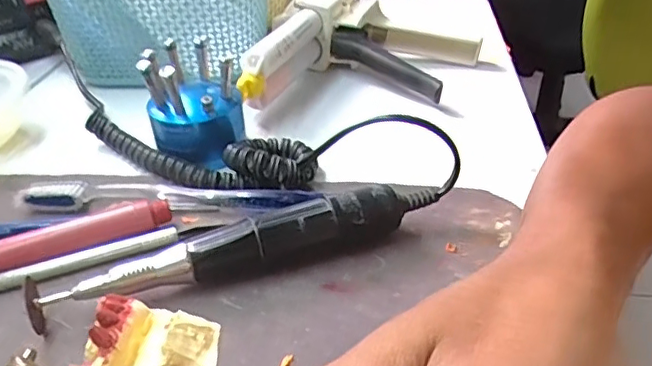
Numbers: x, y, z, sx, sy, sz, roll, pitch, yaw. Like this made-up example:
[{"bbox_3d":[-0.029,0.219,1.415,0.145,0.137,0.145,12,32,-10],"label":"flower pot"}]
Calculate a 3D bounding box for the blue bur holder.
[{"bbox_3d":[-0.081,-0.054,0.362,0.054,0.061,0.057,6,36,11],"label":"blue bur holder"}]

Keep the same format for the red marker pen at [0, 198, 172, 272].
[{"bbox_3d":[-0.123,0.025,0.294,0.085,0.017,0.019,-16,38,-19],"label":"red marker pen"}]

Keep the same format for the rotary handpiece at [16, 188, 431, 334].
[{"bbox_3d":[-0.038,0.031,0.274,0.193,0.029,0.024,-12,37,-14],"label":"rotary handpiece"}]

